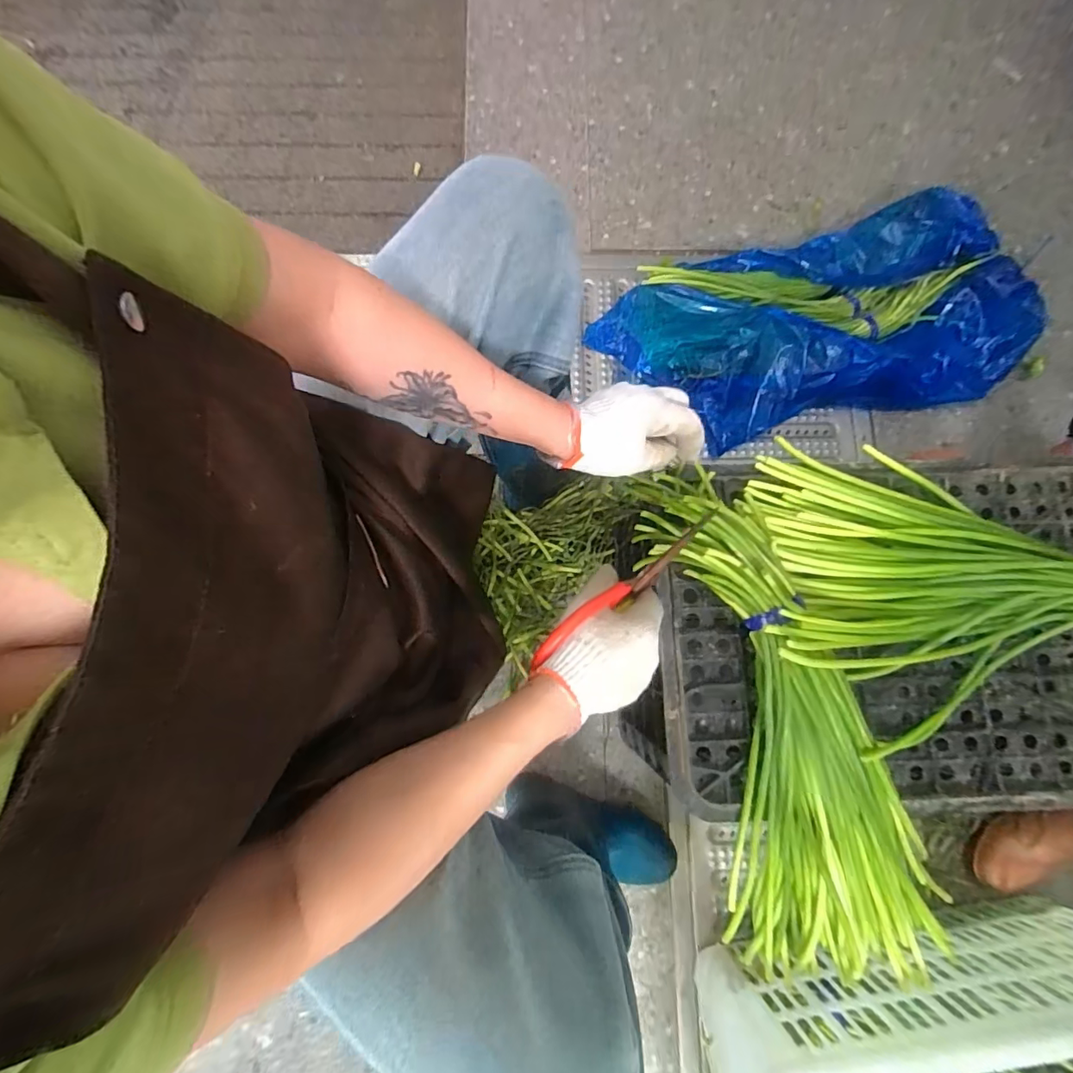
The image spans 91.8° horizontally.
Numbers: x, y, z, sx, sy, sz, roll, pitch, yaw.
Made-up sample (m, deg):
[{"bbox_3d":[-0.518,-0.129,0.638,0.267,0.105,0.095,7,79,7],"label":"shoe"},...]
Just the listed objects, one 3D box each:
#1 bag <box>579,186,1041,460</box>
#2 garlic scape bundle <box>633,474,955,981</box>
[{"bbox_3d":[0.413,-0.308,0.791,0.591,0.098,0.326,-19,79,-4],"label":"bag"},{"bbox_3d":[0.215,0.173,0.469,0.164,0.098,0.493,-19,90,-4],"label":"garlic scape bundle"}]

